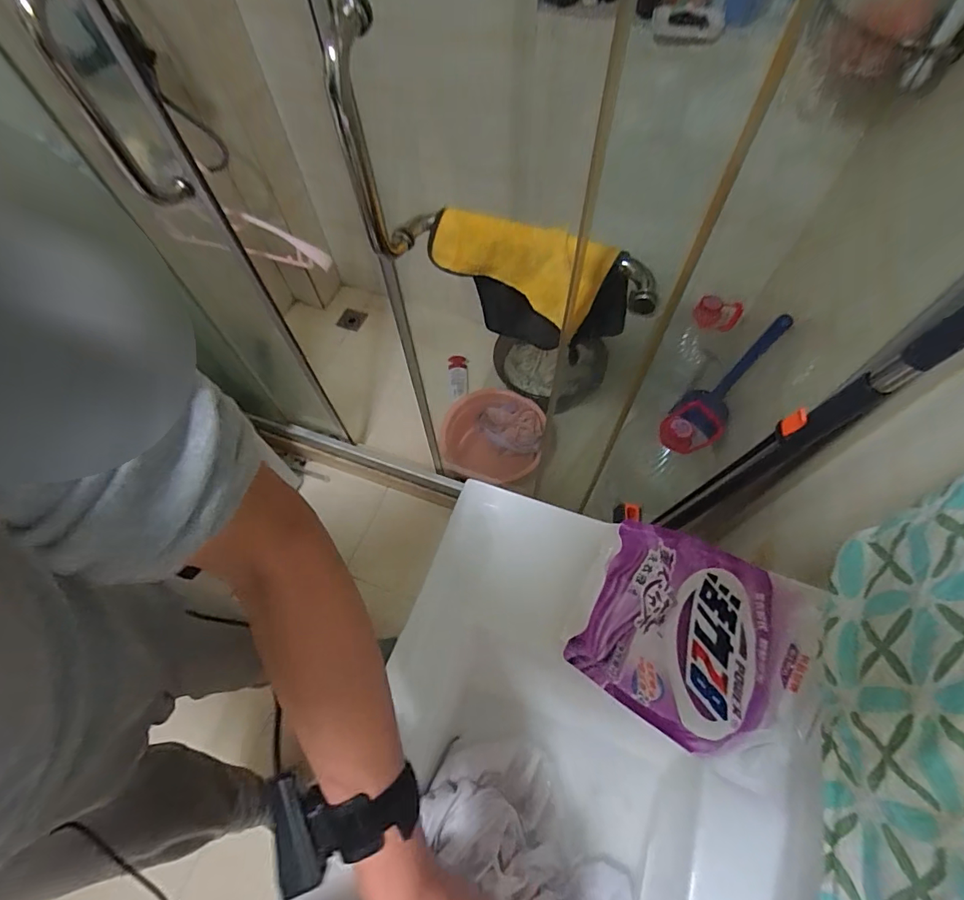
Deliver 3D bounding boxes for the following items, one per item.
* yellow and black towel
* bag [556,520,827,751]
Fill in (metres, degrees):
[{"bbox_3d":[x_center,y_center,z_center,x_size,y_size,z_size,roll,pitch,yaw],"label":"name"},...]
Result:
[{"bbox_3d":[0.075,-0.248,0.763,0.313,0.265,0.107,28,67,15],"label":"yellow and black towel"},{"bbox_3d":[0.238,0.205,0.504,0.249,0.066,0.202,25,66,14],"label":"bag"}]

